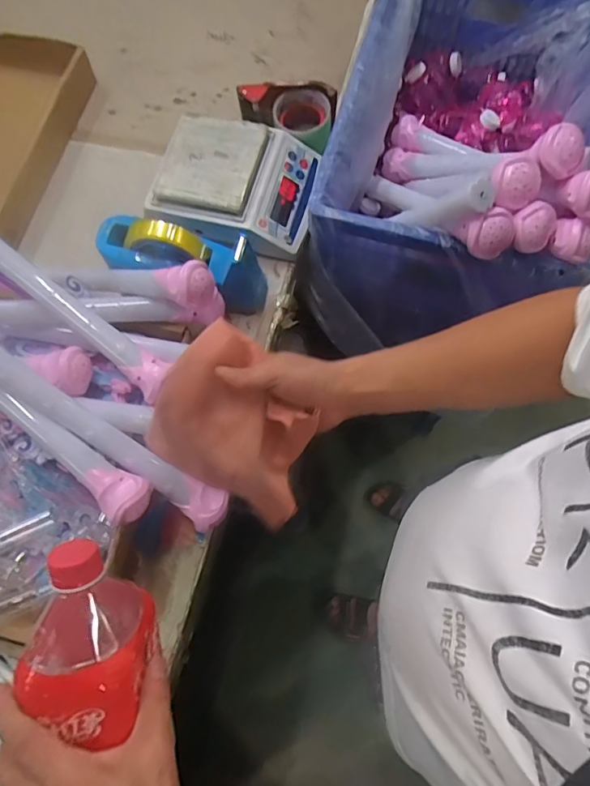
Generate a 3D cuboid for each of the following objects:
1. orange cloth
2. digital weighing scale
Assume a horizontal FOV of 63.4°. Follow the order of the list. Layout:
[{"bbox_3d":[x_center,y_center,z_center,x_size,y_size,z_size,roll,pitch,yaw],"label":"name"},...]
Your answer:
[{"bbox_3d":[-0.048,0.028,0.429,0.139,0.107,0.117,30,74,11],"label":"orange cloth"},{"bbox_3d":[-0.084,-0.292,0.679,0.222,0.084,0.175,10,72,5],"label":"digital weighing scale"}]

